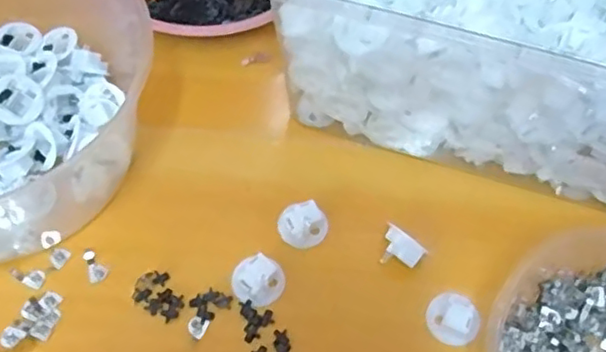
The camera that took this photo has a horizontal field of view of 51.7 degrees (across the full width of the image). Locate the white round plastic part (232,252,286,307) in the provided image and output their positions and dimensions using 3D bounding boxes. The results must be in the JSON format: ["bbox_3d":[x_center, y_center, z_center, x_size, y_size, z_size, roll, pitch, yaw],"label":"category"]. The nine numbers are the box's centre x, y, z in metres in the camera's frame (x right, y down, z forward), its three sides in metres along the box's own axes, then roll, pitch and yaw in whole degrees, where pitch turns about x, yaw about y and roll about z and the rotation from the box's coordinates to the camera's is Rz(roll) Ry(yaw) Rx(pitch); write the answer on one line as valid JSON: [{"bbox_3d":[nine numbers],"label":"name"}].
[{"bbox_3d":[-0.029,0.066,0.392,0.032,0.012,0.029,30,63,14],"label":"white round plastic part"}]

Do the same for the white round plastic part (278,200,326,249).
[{"bbox_3d":[-0.001,0.032,0.411,0.029,0.012,0.030,-38,69,-21],"label":"white round plastic part"}]

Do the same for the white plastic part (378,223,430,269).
[{"bbox_3d":[0.064,0.048,0.405,0.029,0.026,0.019,29,63,13],"label":"white plastic part"}]

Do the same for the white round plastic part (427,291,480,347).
[{"bbox_3d":[0.093,0.089,0.388,0.029,0.009,0.031,1,60,-2],"label":"white round plastic part"}]

